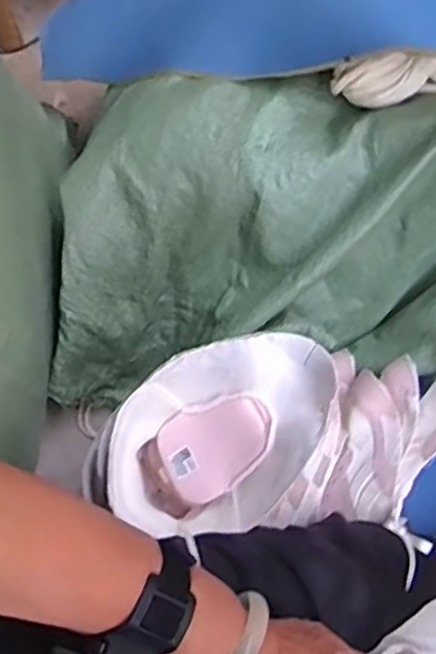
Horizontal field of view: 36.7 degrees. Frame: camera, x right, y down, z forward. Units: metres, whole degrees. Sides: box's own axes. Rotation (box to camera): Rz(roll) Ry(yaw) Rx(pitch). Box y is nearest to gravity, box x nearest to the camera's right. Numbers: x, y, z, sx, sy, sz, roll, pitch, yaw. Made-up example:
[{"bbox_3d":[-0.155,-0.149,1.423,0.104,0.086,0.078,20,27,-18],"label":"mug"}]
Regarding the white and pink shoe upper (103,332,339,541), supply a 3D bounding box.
[{"bbox_3d":[0.004,0.096,0.602,0.154,0.101,0.227,44,101,18],"label":"white and pink shoe upper"}]

